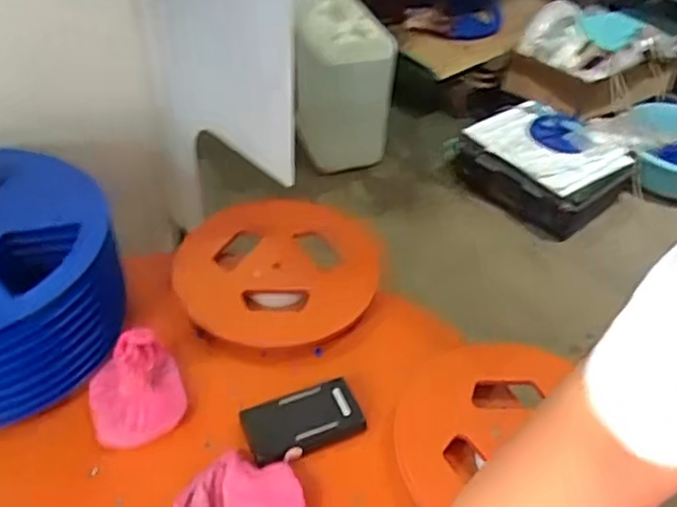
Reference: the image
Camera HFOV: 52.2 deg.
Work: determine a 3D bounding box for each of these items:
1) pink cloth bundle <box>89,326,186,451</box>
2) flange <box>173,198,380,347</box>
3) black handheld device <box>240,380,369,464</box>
[{"bbox_3d":[-0.226,0.143,0.766,0.102,0.111,0.103,-12,46,-17],"label":"pink cloth bundle"},{"bbox_3d":[-0.083,0.020,0.938,0.267,0.028,0.251,1,44,-4],"label":"flange"},{"bbox_3d":[-0.040,0.188,0.784,0.132,0.018,0.073,-11,46,-16],"label":"black handheld device"}]

